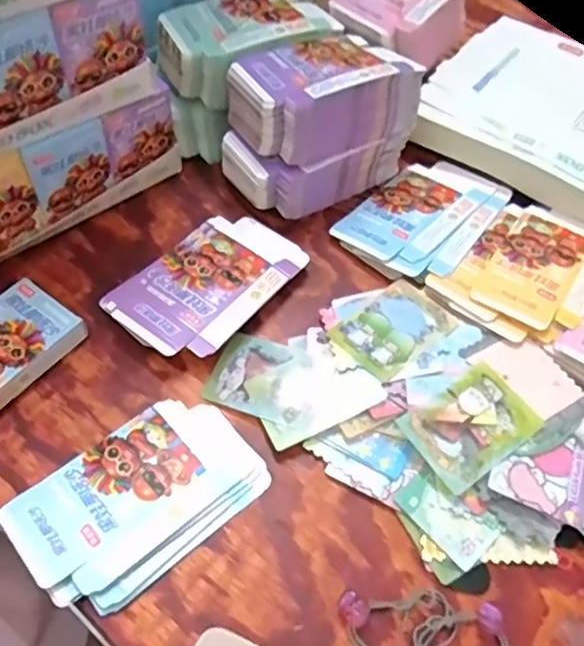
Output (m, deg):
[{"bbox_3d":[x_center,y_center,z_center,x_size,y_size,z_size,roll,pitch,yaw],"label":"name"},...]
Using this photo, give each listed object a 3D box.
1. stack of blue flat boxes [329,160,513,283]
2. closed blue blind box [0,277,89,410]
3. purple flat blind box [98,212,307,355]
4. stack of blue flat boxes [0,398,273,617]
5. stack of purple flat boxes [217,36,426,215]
[{"bbox_3d":[0.119,-0.095,0.550,0.104,0.016,0.150,37,63,20],"label":"stack of blue flat boxes"},{"bbox_3d":[-0.212,0.016,0.455,0.067,0.024,0.093,33,61,18],"label":"closed blue blind box"},{"bbox_3d":[-0.068,-0.034,0.496,0.101,0.020,0.148,35,62,19],"label":"purple flat blind box"},{"bbox_3d":[-0.100,0.113,0.402,0.150,0.015,0.097,-36,65,-23],"label":"stack of blue flat boxes"},{"bbox_3d":[0.022,-0.180,0.537,0.162,0.095,0.107,-33,64,-22],"label":"stack of purple flat boxes"}]

